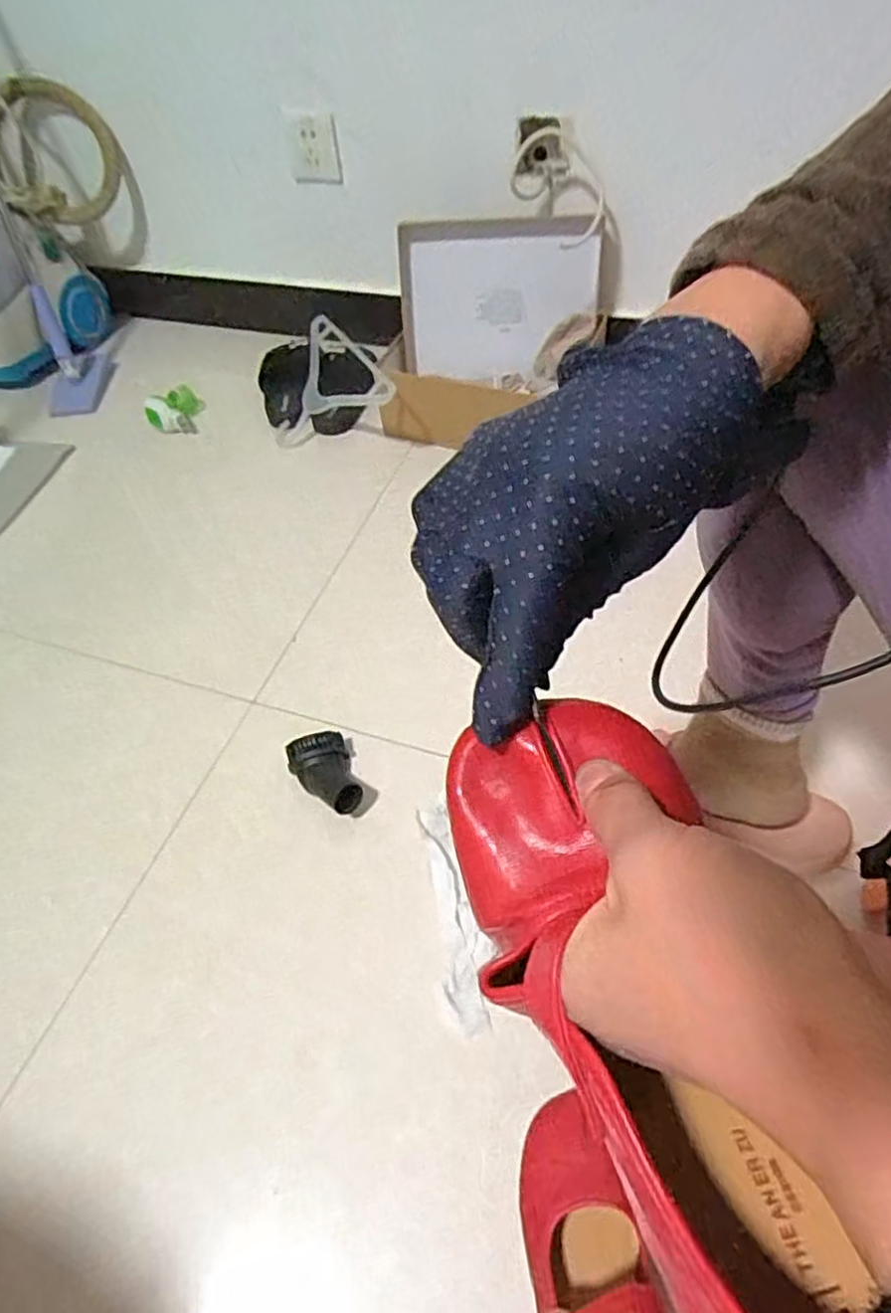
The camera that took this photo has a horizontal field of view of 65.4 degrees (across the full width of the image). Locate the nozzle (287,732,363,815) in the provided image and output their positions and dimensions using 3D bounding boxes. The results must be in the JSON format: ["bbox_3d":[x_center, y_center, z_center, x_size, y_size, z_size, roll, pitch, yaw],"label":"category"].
[{"bbox_3d":[-0.130,0.133,0.765,0.064,0.048,0.105,-25,52,-13],"label":"nozzle"}]

